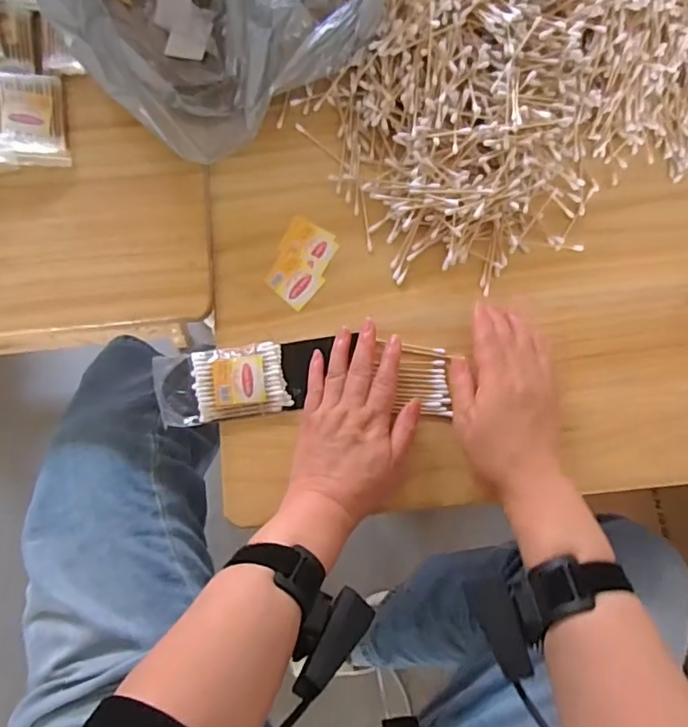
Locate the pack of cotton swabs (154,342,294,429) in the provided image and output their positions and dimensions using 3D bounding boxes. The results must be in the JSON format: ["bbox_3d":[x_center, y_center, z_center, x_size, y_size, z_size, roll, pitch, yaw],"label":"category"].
[{"bbox_3d":[-0.107,0.018,0.490,0.111,0.013,0.062,-7,80,-2],"label":"pack of cotton swabs"}]

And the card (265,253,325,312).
[{"bbox_3d":[-0.048,-0.075,0.518,0.046,0.004,0.038,34,77,5],"label":"card"}]

